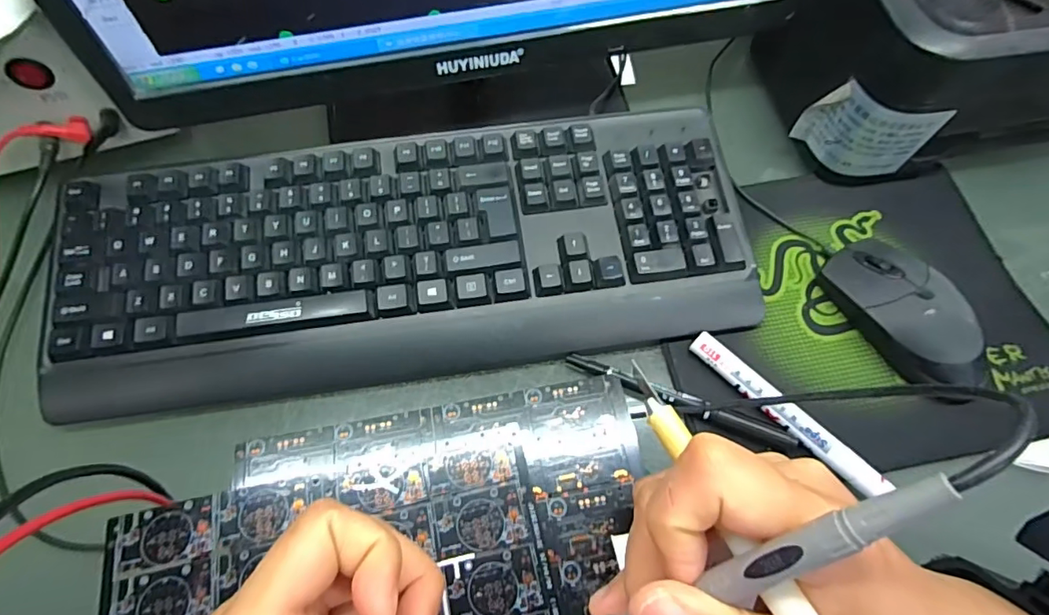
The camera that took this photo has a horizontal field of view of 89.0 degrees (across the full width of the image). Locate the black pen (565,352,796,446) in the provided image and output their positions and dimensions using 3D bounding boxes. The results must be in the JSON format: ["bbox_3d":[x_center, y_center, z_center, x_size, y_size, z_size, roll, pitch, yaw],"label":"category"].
[{"bbox_3d":[0.093,0.054,0.321,0.138,0.009,0.010,21,67,8],"label":"black pen"}]

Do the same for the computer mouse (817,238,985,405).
[{"bbox_3d":[0.243,0.005,0.335,0.056,0.036,0.114,-24,69,-11],"label":"computer mouse"}]

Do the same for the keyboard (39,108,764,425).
[{"bbox_3d":[-0.072,-0.036,0.345,0.424,0.039,0.157,-8,67,-5],"label":"keyboard"}]

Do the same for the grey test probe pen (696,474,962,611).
[{"bbox_3d":[0.052,0.082,0.153,0.014,0.140,0.011,-12,59,-51],"label":"grey test probe pen"}]

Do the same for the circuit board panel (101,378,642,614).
[{"bbox_3d":[-0.046,0.117,0.200,0.207,0.004,0.159,-12,64,-7],"label":"circuit board panel"}]

